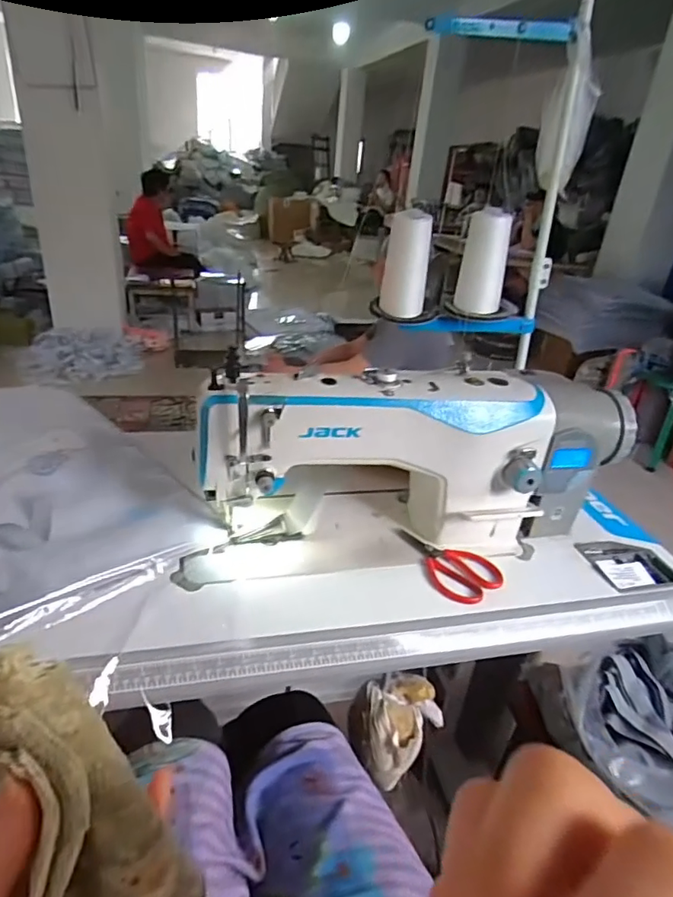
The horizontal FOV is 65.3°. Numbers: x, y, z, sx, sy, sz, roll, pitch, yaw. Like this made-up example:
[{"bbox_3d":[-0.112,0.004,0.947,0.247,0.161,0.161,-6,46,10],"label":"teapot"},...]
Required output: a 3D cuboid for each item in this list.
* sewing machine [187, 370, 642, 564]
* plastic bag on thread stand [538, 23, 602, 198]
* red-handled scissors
[{"bbox_3d":[0.110,0.013,0.725,0.567,0.230,0.165,1,29,-10],"label":"sewing machine"},{"bbox_3d":[0.357,-0.508,0.812,0.070,0.182,0.070,13,29,12],"label":"plastic bag on thread stand"},{"bbox_3d":[0.142,0.149,0.710,0.086,0.012,0.155,-17,36,-36],"label":"red-handled scissors"}]

